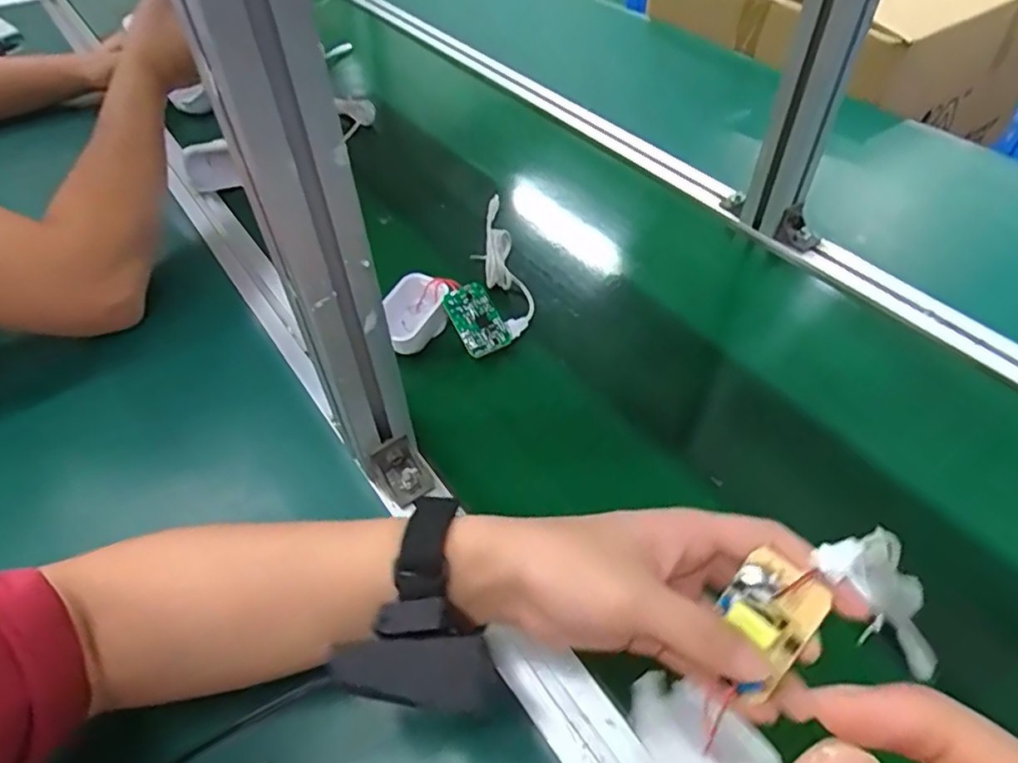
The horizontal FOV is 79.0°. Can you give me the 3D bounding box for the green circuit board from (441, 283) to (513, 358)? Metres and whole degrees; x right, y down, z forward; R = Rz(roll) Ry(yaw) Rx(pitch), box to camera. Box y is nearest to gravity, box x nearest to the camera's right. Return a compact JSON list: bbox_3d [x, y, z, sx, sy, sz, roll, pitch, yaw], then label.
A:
[{"bbox_3d":[-0.027,-0.051,0.506,0.038,0.007,0.060,-27,77,-16],"label":"green circuit board"}]

